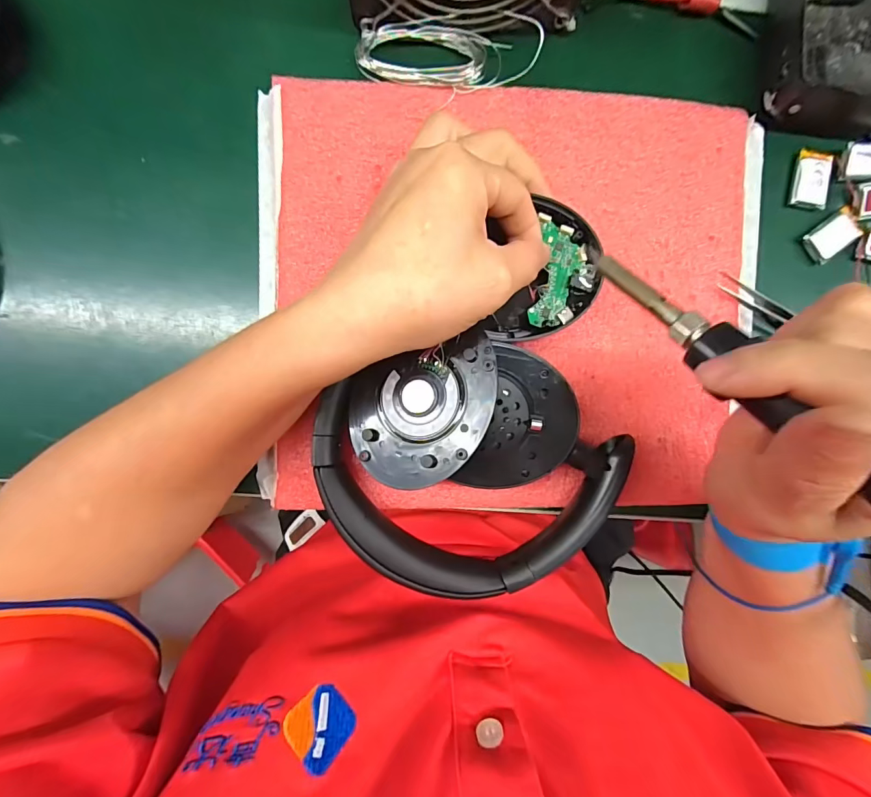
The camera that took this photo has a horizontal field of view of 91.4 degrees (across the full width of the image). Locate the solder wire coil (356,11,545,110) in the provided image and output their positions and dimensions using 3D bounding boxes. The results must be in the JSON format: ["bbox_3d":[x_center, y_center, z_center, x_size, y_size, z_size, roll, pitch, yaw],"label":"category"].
[{"bbox_3d":[0.007,-0.184,0.230,0.097,0.012,0.036,-4,91,-2],"label":"solder wire coil"}]

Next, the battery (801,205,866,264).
[{"bbox_3d":[0.234,-0.095,0.249,0.032,0.004,0.022,-34,92,-1],"label":"battery"}]

